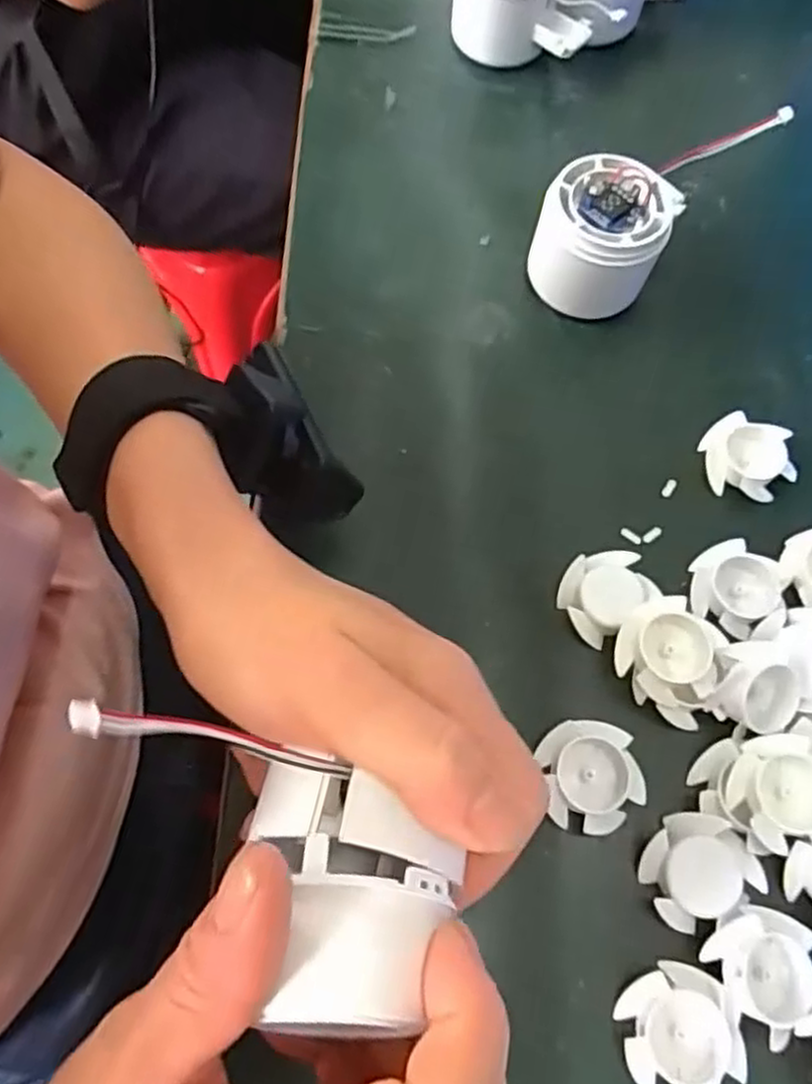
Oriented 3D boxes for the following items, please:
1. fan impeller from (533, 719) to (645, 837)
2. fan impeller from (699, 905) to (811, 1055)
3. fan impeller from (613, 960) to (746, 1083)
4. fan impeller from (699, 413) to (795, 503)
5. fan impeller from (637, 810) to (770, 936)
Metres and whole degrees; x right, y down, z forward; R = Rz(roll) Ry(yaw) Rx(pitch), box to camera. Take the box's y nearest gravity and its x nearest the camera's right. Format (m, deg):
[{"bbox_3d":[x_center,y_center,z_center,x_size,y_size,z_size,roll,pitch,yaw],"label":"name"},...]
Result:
[{"bbox_3d":[0.070,0.090,0.282,0.036,0.013,0.040,-8,68,-4],"label":"fan impeller"},{"bbox_3d":[0.127,0.147,0.254,0.034,0.014,0.039,-31,71,-13],"label":"fan impeller"},{"bbox_3d":[0.093,0.168,0.251,0.038,0.014,0.039,0,67,-1],"label":"fan impeller"},{"bbox_3d":[0.156,-0.039,0.338,0.038,0.015,0.035,12,68,4],"label":"fan impeller"},{"bbox_3d":[0.106,0.120,0.269,0.038,0.013,0.034,-32,71,-13],"label":"fan impeller"}]

